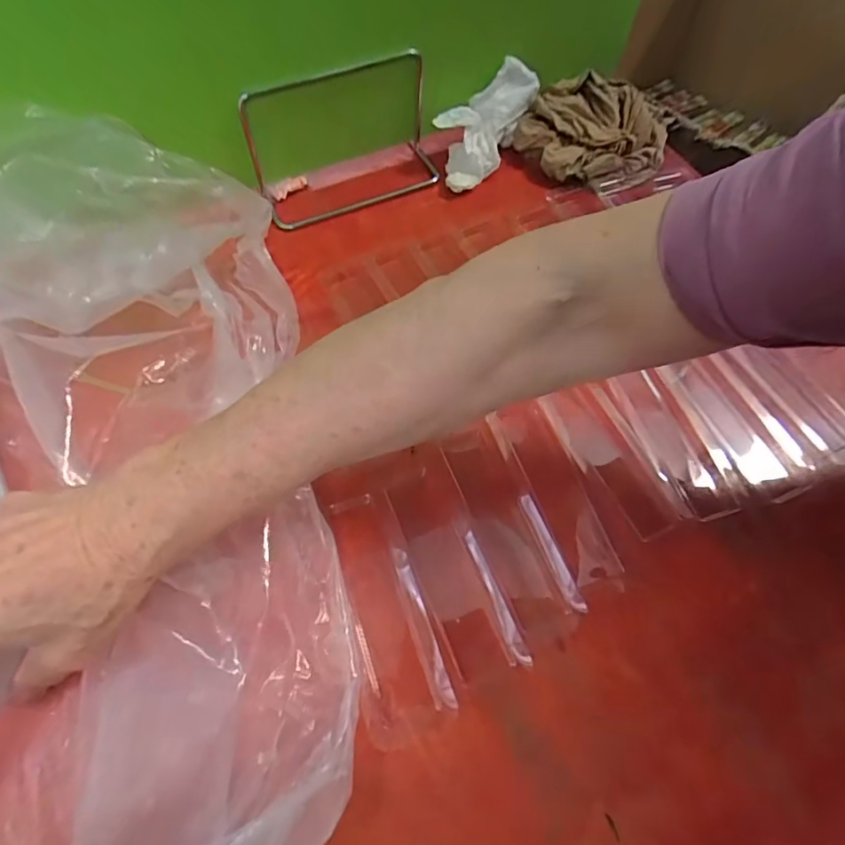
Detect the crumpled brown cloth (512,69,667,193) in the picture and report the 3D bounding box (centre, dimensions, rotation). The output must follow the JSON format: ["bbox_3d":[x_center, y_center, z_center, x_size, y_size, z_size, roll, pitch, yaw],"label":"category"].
[{"bbox_3d":[0.157,-0.256,0.466,0.122,0.037,0.110,-38,71,-19],"label":"crumpled brown cloth"}]

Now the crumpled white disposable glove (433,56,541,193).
[{"bbox_3d":[0.050,-0.255,0.460,0.056,0.049,0.118,33,88,14],"label":"crumpled white disposable glove"}]

